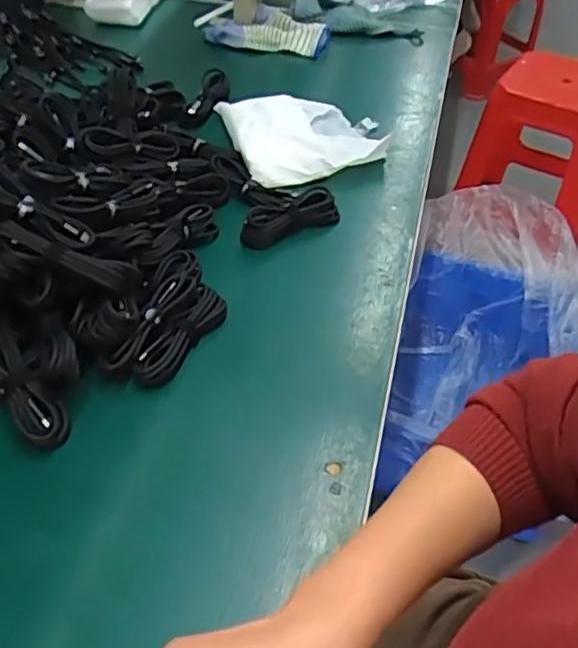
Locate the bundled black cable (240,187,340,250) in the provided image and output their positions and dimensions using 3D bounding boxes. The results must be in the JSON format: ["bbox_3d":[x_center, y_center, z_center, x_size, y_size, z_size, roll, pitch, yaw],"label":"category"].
[{"bbox_3d":[0.004,-0.110,0.636,0.111,0.025,0.041,-26,52,-25],"label":"bundled black cable"}]

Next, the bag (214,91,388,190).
[{"bbox_3d":[0.024,-0.236,0.755,0.186,0.029,0.179,-11,48,-13],"label":"bag"}]

